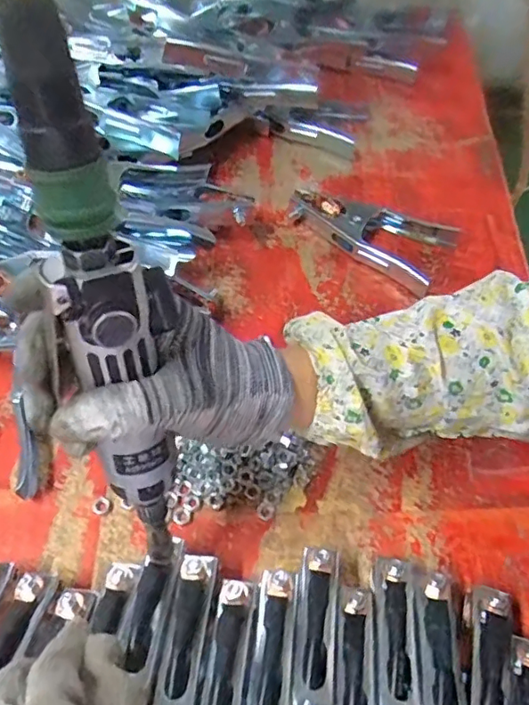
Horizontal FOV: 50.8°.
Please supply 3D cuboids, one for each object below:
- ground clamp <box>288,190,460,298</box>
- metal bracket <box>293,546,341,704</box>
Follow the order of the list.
[{"bbox_3d":[0.104,-0.125,0.551,0.155,0.031,0.082,29,63,14],"label":"ground clamp"},{"bbox_3d":[0.028,0.188,0.308,0.025,0.012,0.159,7,48,2],"label":"metal bracket"}]

